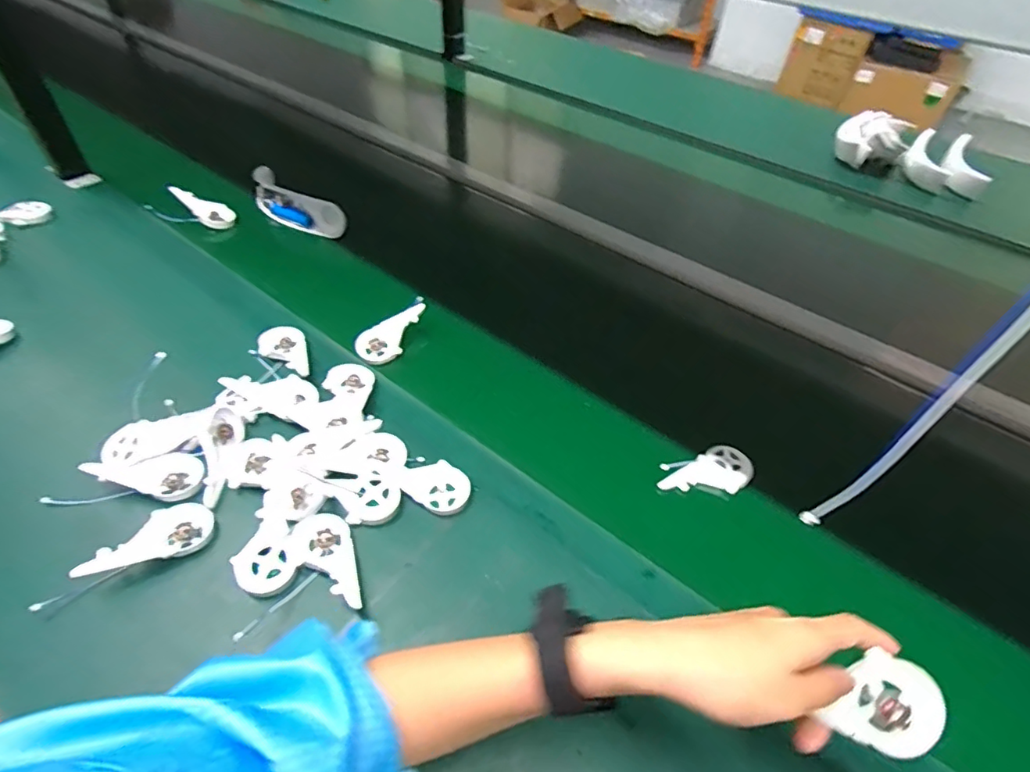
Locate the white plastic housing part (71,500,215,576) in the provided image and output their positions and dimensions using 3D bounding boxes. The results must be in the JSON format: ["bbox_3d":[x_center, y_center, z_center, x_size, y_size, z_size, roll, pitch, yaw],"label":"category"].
[{"bbox_3d":[-0.309,0.125,0.454,0.092,0.022,0.045,-19,52,-20],"label":"white plastic housing part"}]

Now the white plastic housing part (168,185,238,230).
[{"bbox_3d":[-0.475,-0.270,0.814,0.102,0.021,0.040,31,49,-5],"label":"white plastic housing part"}]

